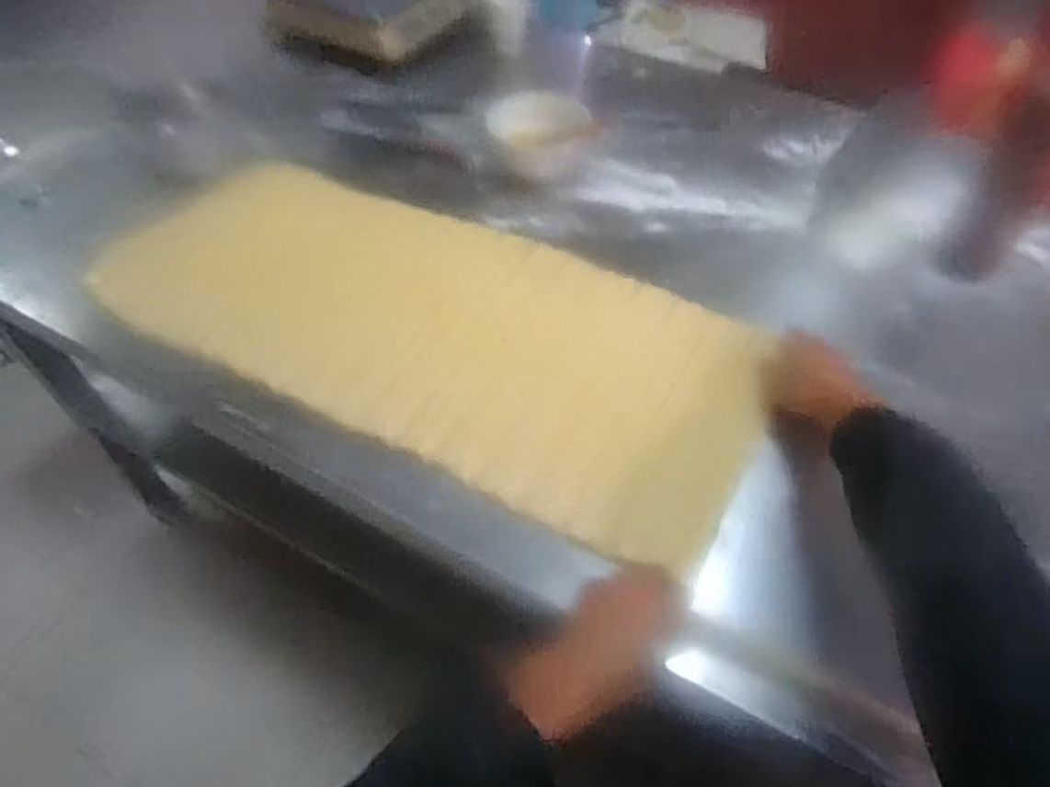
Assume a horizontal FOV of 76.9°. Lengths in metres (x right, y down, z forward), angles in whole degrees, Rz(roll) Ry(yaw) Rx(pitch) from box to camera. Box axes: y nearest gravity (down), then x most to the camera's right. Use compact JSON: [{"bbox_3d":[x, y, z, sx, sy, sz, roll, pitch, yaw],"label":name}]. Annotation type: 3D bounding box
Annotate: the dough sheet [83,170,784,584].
[{"bbox_3d":[-0.137,-0.102,0.815,0.844,0.034,0.364,25,55,20],"label":"dough sheet"}]

